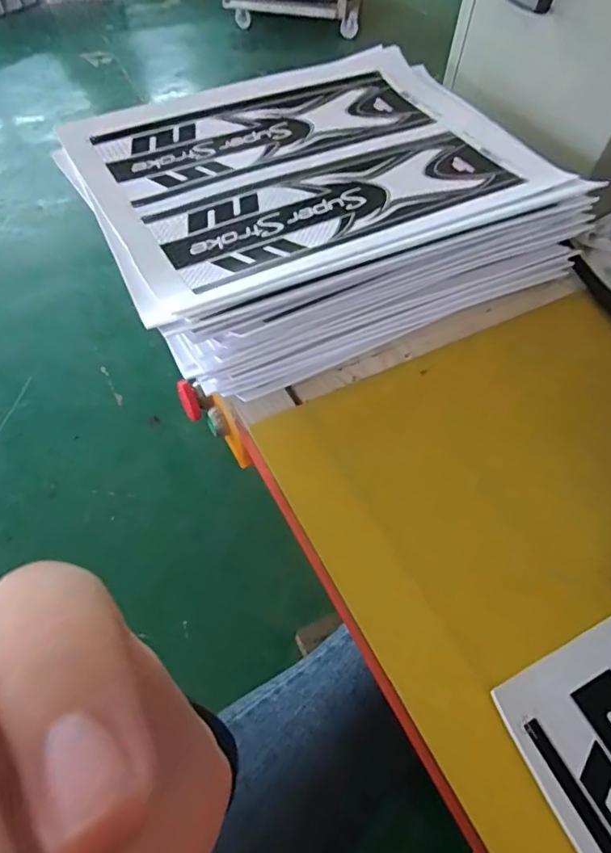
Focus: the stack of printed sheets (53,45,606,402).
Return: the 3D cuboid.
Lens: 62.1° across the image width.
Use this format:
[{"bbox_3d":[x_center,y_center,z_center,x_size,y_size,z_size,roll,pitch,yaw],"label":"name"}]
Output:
[{"bbox_3d":[0.010,-0.178,0.420,0.339,0.104,0.252,-24,59,-18],"label":"stack of printed sheets"}]

